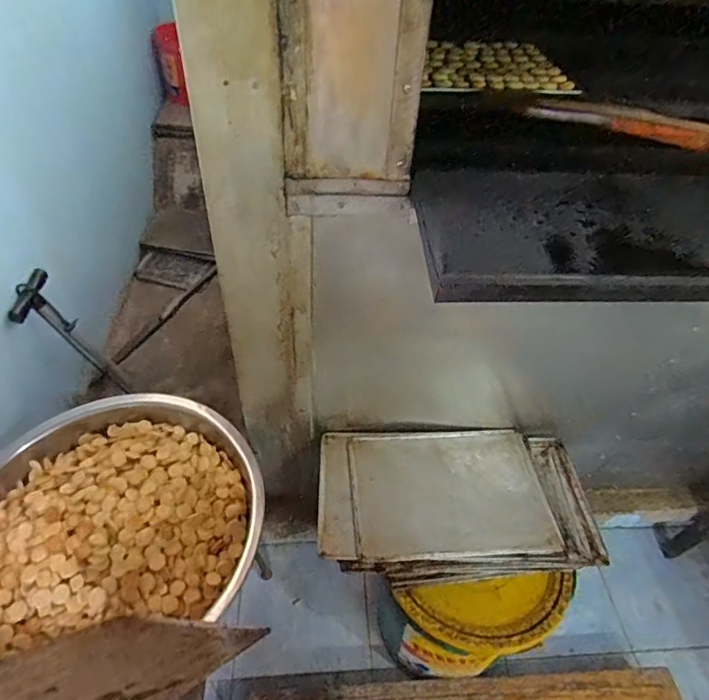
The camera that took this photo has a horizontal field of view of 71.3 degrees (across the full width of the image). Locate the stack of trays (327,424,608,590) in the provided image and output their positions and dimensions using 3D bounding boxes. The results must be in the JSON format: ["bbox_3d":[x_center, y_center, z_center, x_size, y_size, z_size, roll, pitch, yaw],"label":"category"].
[{"bbox_3d":[0.242,0.341,1.179,0.635,0.057,0.371,-1,46,-7],"label":"stack of trays"}]

